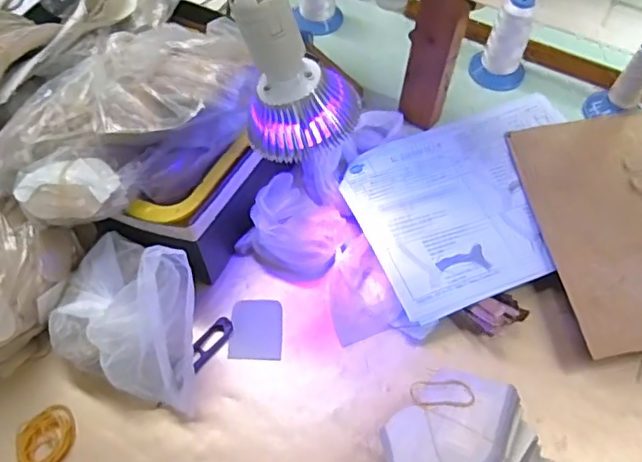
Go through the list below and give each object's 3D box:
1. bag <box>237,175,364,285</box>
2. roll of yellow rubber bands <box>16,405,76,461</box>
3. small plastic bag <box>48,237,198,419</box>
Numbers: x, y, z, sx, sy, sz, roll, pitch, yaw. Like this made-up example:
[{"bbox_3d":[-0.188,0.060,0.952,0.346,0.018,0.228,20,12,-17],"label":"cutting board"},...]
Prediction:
[{"bbox_3d":[-0.024,-0.003,0.601,0.101,0.066,0.087,29,64,15],"label":"bag"},{"bbox_3d":[-0.250,0.190,0.526,0.052,0.009,0.052,1,59,-1],"label":"roll of yellow rubber bands"},{"bbox_3d":[-0.173,0.074,0.529,0.154,0.116,0.120,22,63,12],"label":"small plastic bag"}]

